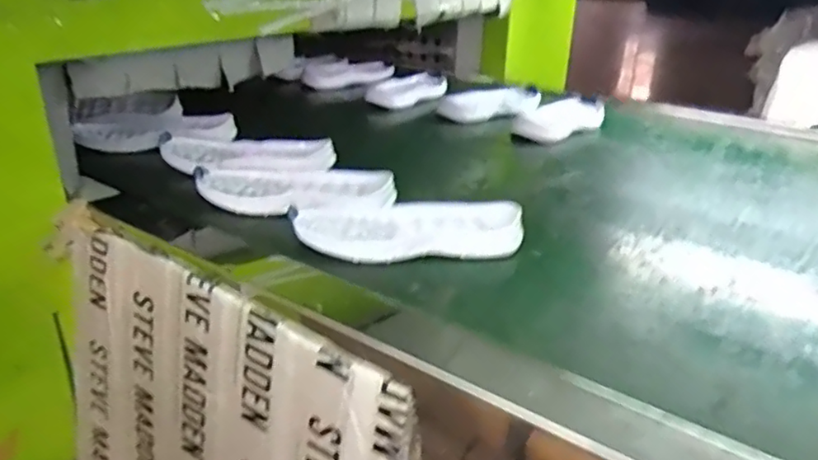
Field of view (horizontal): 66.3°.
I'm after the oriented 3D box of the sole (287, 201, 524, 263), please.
[{"bbox_3d":[-0.003,-0.005,0.492,0.171,0.027,0.085,-3,26,-8],"label":"sole"}]

